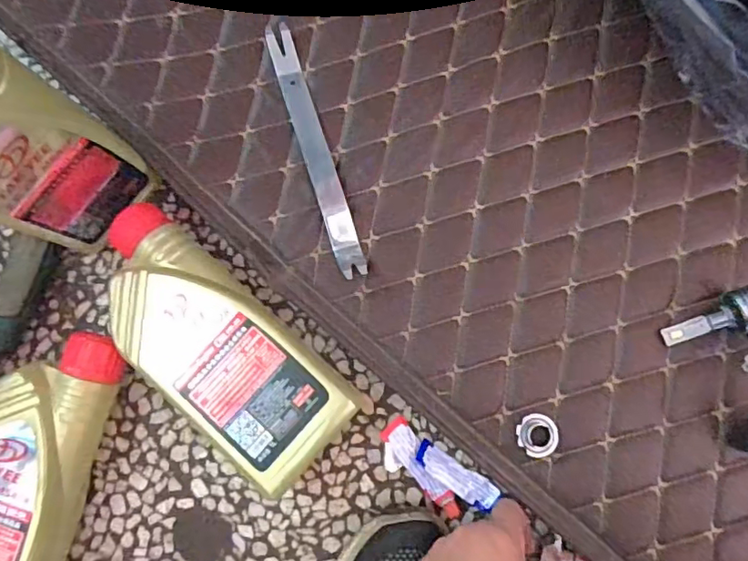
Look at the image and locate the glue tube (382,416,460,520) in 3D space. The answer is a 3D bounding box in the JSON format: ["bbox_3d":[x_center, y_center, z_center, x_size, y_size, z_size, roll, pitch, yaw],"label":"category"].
[{"bbox_3d":[0.038,0.150,0.448,0.023,0.014,0.082,-35,82,-1],"label":"glue tube"}]

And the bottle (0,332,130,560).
[{"bbox_3d":[-0.278,0.153,0.442,0.104,0.065,0.242,21,85,6],"label":"bottle"}]

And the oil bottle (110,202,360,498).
[{"bbox_3d":[-0.128,0.048,0.444,0.243,0.064,0.094,41,87,8],"label":"oil bottle"}]

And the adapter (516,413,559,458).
[{"bbox_3d":[0.128,0.120,0.438,0.031,0.012,0.031,0,83,4],"label":"adapter"}]

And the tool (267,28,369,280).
[{"bbox_3d":[-0.051,-0.112,0.477,0.022,0.016,0.229,-19,82,2],"label":"tool"}]

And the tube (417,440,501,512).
[{"bbox_3d":[0.066,0.155,0.446,0.070,0.011,0.021,35,87,8],"label":"tube"}]

